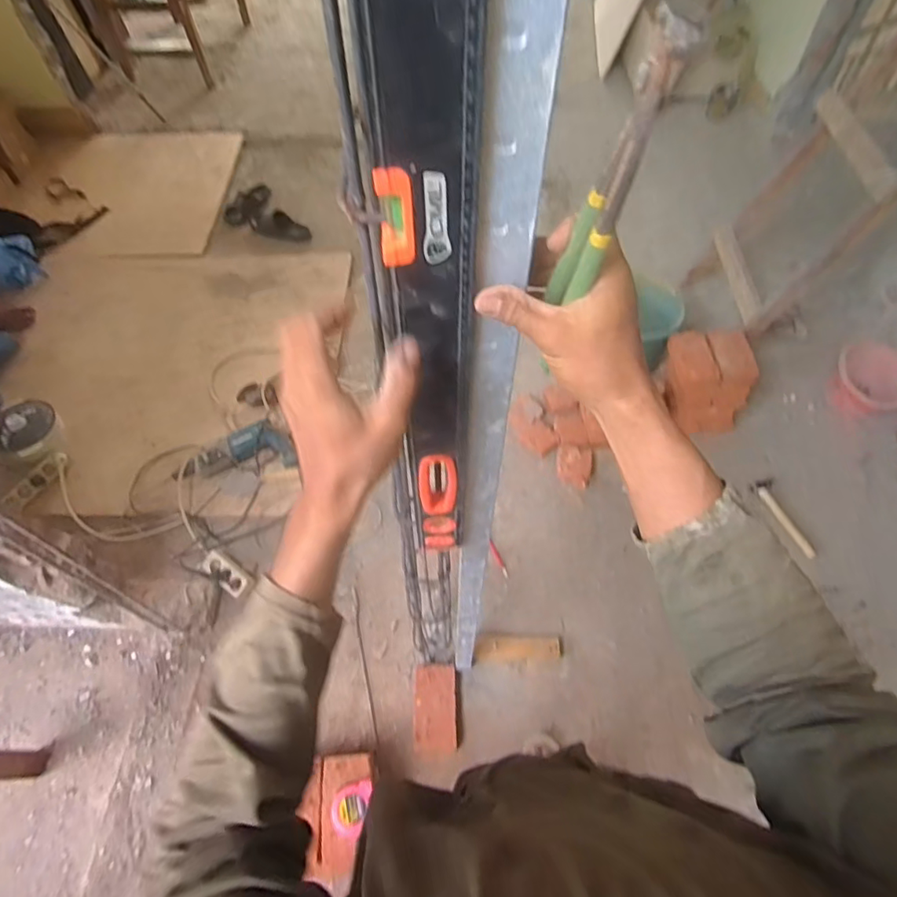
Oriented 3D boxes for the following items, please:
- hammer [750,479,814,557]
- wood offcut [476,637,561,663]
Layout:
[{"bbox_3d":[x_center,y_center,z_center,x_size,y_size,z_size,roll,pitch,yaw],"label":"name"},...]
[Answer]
[{"bbox_3d":[1.031,0.204,1.656,0.048,0.048,0.263,-19,59,-12],"label":"hammer"},{"bbox_3d":[0.183,0.524,1.427,0.222,0.028,0.058,-3,57,-1],"label":"wood offcut"}]

